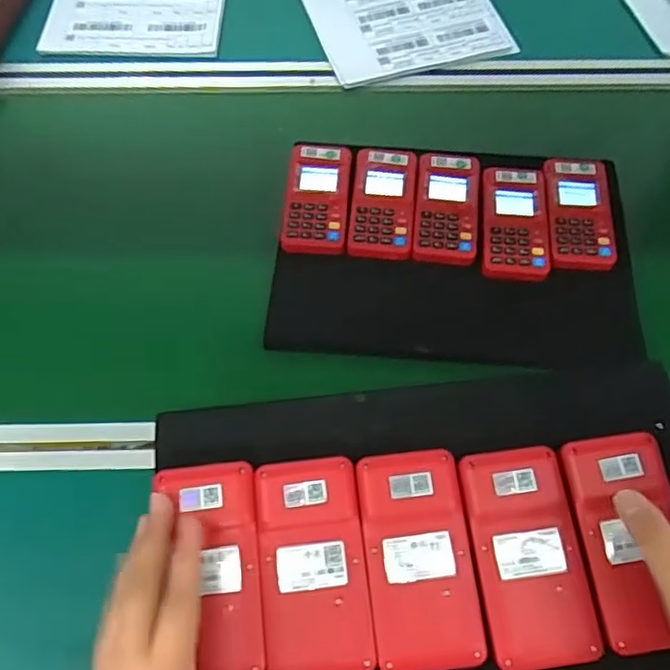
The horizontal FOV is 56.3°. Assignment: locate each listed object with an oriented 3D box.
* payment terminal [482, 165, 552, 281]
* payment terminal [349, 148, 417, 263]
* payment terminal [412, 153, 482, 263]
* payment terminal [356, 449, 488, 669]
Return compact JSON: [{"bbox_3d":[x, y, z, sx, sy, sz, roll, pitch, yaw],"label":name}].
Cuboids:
[{"bbox_3d":[0.175,-0.112,0.609,0.062,0.016,0.128,2,62,4],"label":"payment terminal"},{"bbox_3d":[0.048,-0.134,0.622,0.061,0.019,0.122,4,62,5],"label":"payment terminal"},{"bbox_3d":[0.112,-0.128,0.620,0.061,0.019,0.124,5,62,6],"label":"payment terminal"},{"bbox_3d":[0.050,0.131,0.370,0.062,0.019,0.119,-7,62,0],"label":"payment terminal"}]

